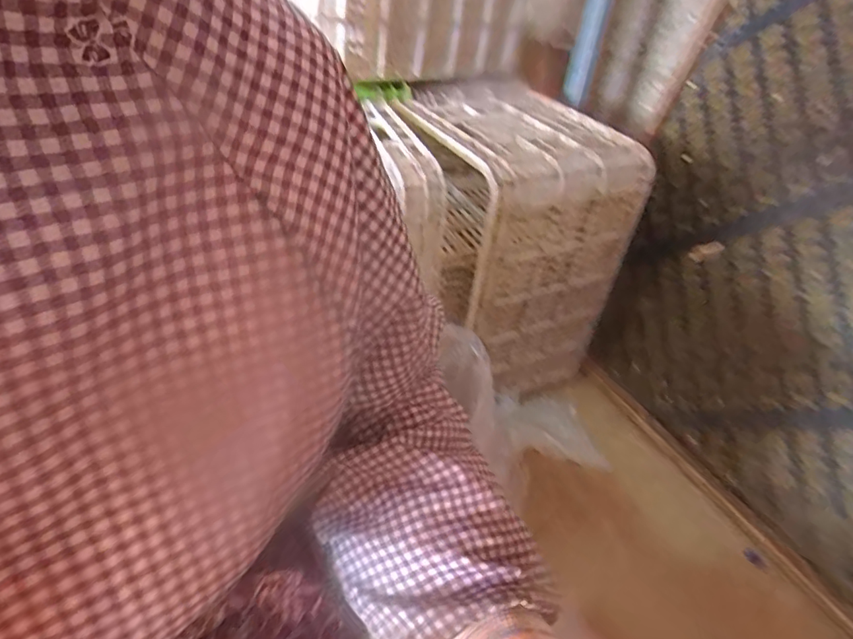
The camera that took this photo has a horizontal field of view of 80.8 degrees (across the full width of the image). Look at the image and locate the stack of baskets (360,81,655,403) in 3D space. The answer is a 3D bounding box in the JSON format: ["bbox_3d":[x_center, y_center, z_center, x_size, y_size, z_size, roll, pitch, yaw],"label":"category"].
[{"bbox_3d":[0.116,-0.142,0.943,0.294,0.452,0.377,-15,42,-23],"label":"stack of baskets"}]

